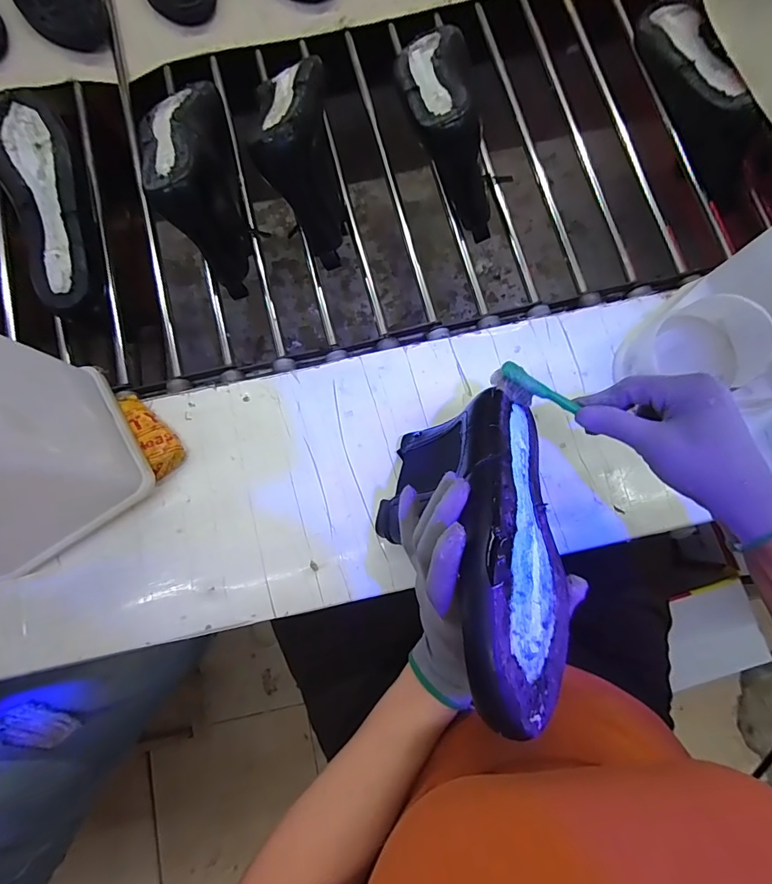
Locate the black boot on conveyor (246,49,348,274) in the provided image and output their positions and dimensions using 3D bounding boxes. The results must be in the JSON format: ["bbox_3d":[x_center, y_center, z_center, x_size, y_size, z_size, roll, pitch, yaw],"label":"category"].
[{"bbox_3d":[-0.088,-0.295,0.457,0.080,0.096,0.196,-9,79,-1],"label":"black boot on conveyor"}]

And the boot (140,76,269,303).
[{"bbox_3d":[-0.203,-0.296,0.479,0.087,0.110,0.241,-19,80,-3],"label":"boot"}]

